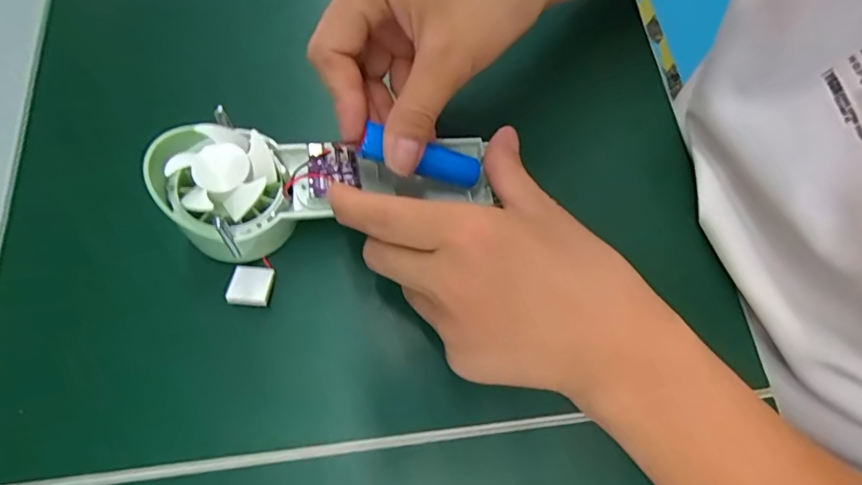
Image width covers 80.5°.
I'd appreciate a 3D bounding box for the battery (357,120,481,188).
[{"bbox_3d":[-0.004,-0.042,0.259,0.067,0.014,0.015,11,65,-30],"label":"battery"}]

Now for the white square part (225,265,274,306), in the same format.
[{"bbox_3d":[-0.093,0.022,0.263,0.021,0.007,0.022,2,69,3],"label":"white square part"}]

